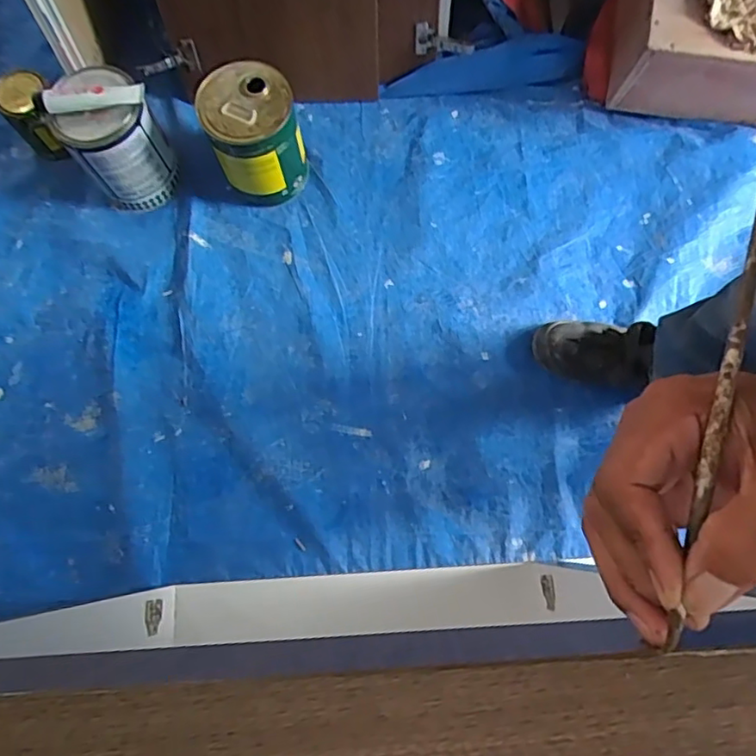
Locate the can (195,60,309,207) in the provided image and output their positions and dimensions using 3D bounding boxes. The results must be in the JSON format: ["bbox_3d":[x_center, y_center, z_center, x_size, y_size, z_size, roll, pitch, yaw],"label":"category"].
[{"bbox_3d":[-0.220,-0.433,1.077,0.152,0.224,0.145,0,76,2],"label":"can"}]

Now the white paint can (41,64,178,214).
[{"bbox_3d":[-0.479,-0.436,1.080,0.156,0.224,0.171,0,76,2],"label":"white paint can"}]

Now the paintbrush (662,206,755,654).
[{"bbox_3d":[0.133,0.014,0.231,0.007,0.007,0.189,11,93,4],"label":"paintbrush"}]

